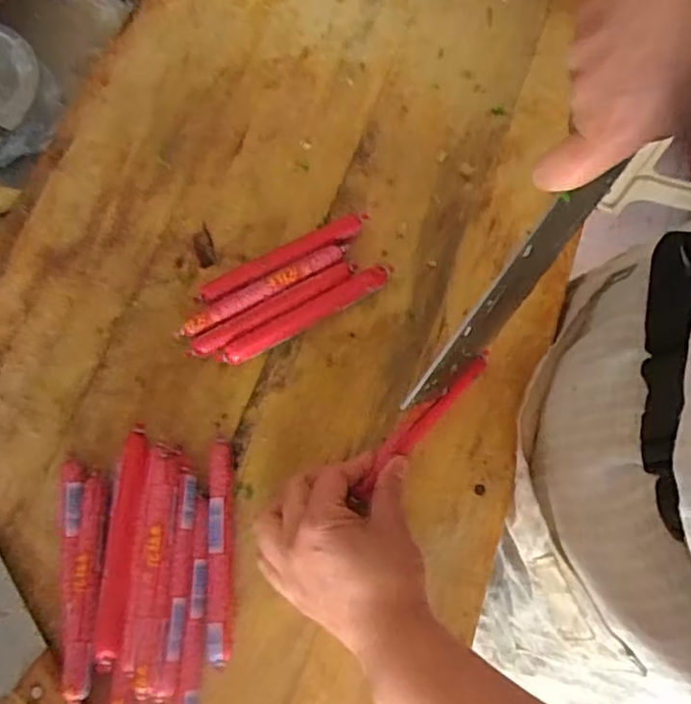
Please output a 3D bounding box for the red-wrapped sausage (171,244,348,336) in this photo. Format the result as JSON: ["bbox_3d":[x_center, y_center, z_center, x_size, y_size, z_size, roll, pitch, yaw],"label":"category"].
[{"bbox_3d":[-0.061,-0.046,0.484,0.137,0.018,0.017,-28,72,-8],"label":"red-wrapped sausage"}]

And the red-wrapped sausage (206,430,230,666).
[{"bbox_3d":[-0.083,0.126,0.422,0.015,0.016,0.143,-4,70,0],"label":"red-wrapped sausage"}]

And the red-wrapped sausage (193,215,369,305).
[{"bbox_3d":[-0.047,-0.070,0.495,0.140,0.019,0.021,-27,72,-8],"label":"red-wrapped sausage"}]

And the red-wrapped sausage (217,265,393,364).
[{"bbox_3d":[-0.028,-0.027,0.474,0.139,0.016,0.016,-28,72,-8],"label":"red-wrapped sausage"}]

